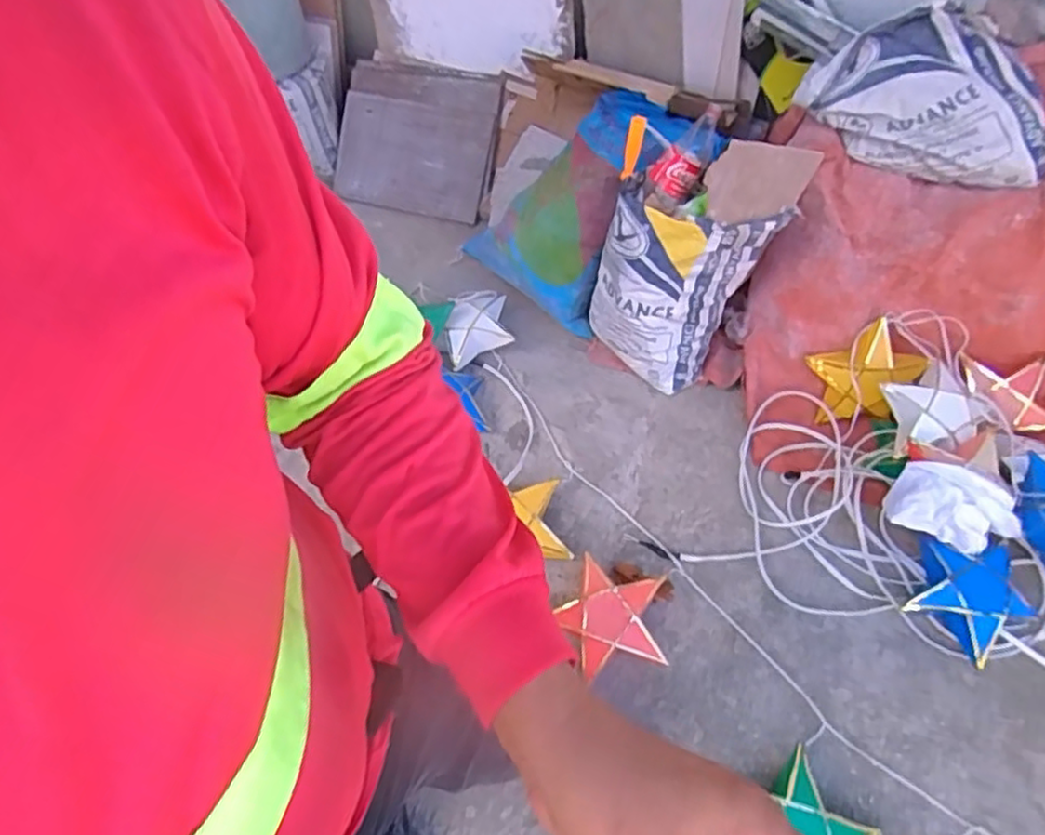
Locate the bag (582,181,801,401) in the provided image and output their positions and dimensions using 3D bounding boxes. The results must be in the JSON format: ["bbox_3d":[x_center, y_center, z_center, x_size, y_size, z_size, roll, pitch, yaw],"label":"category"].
[{"bbox_3d":[0.364,-0.325,1.615,0.315,0.452,0.268,-37,63,-19],"label":"bag"}]

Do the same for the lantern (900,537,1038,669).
[{"bbox_3d":[0.882,0.342,1.374,0.211,0.110,0.218,-41,65,-21],"label":"lantern"}]

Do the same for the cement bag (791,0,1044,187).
[{"bbox_3d":[0.864,-0.679,1.451,0.510,0.252,0.207,27,63,17],"label":"cement bag"}]

